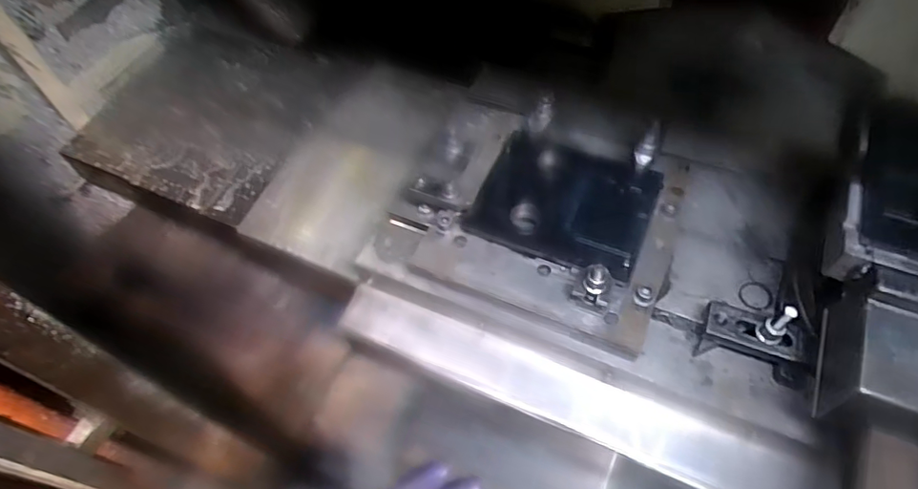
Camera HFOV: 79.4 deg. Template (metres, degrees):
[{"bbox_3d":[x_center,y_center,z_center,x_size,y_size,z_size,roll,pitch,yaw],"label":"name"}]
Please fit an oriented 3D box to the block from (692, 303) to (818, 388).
[{"bbox_3d":[0.374,0.117,0.693,0.134,0.078,0.072,24,60,18],"label":"block"}]

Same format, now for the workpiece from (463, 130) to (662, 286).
[{"bbox_3d":[0.159,-0.066,0.836,0.255,0.019,0.216,25,64,21],"label":"workpiece"}]

